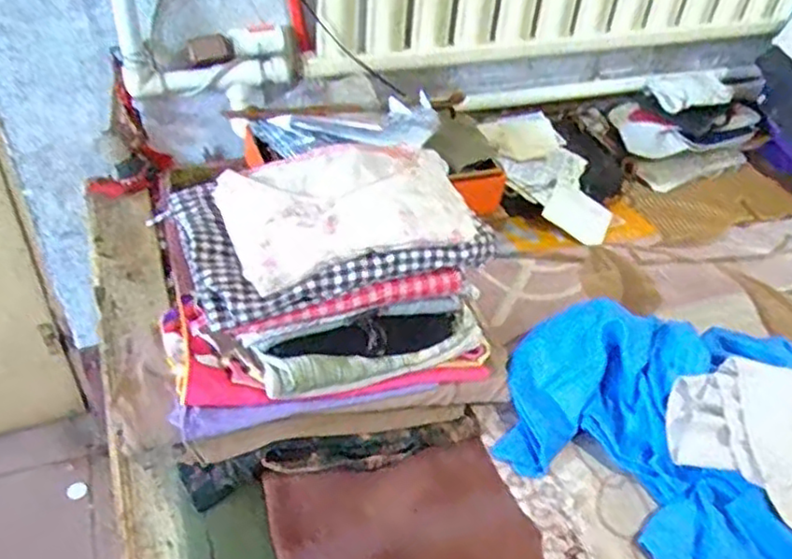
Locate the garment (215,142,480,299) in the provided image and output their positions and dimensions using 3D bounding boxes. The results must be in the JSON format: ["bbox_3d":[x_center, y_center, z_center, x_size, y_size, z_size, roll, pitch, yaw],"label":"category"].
[{"bbox_3d":[-0.063,-0.094,0.809,0.265,0.043,0.198,-15,46,-21],"label":"garment"}]

